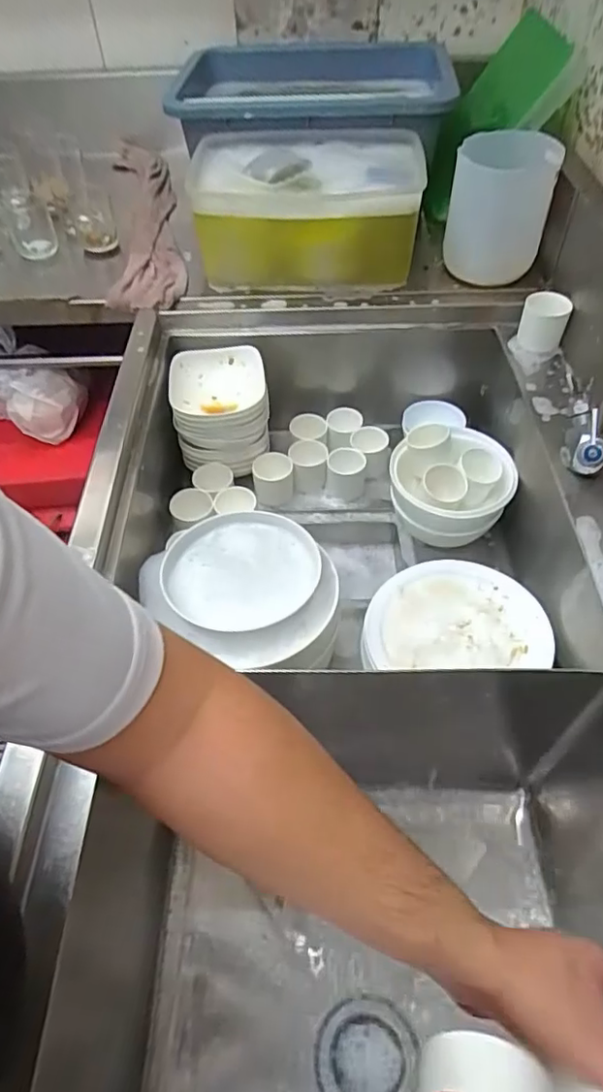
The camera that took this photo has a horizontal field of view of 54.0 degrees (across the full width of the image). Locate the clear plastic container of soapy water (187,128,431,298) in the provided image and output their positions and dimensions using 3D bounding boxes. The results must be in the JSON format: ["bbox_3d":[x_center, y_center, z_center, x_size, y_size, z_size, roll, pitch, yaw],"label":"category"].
[{"bbox_3d":[0.006,-0.553,0.973,0.347,0.157,0.251,0,51,2],"label":"clear plastic container of soapy water"}]

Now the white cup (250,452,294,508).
[{"bbox_3d":[-0.047,-0.107,0.987,0.066,0.069,0.058,-8,52,-4],"label":"white cup"}]

